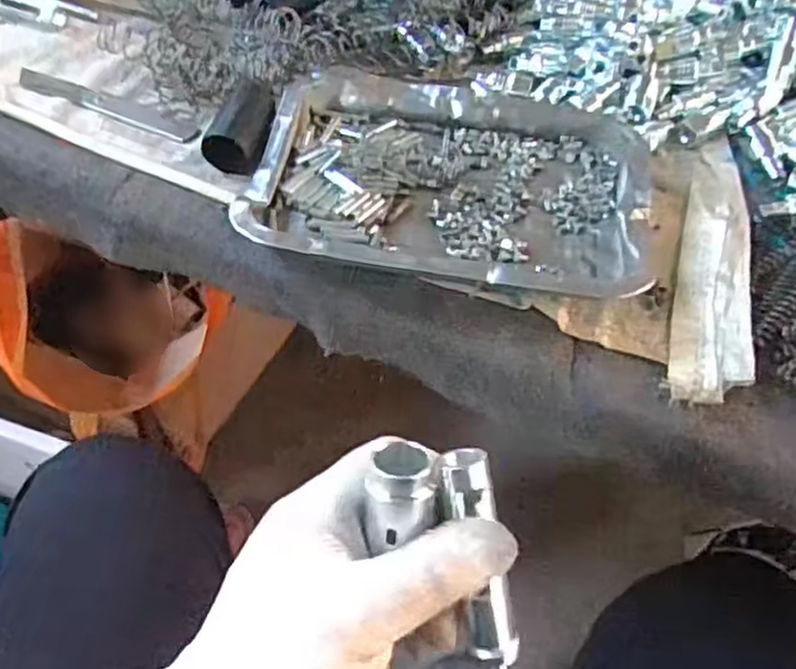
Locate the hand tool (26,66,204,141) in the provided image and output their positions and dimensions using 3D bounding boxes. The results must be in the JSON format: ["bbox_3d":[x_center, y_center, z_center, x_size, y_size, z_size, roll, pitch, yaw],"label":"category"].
[{"bbox_3d":[-0.208,-0.163,0.514,0.144,0.005,0.022,21,55,10],"label":"hand tool"}]

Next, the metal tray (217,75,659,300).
[{"bbox_3d":[0.038,-0.106,0.470,0.248,0.032,0.185,9,54,1],"label":"metal tray"}]

